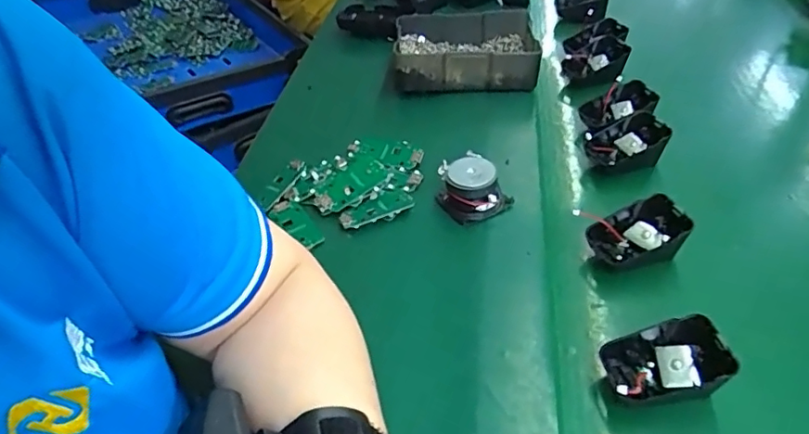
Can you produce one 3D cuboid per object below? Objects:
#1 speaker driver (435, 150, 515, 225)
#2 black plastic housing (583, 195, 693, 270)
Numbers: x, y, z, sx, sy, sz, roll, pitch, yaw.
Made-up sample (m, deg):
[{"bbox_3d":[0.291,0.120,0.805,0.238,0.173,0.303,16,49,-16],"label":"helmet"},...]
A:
[{"bbox_3d":[0.059,-0.023,0.469,0.051,0.041,0.048,-26,46,-18],"label":"speaker driver"},{"bbox_3d":[0.179,0.017,0.422,0.065,0.040,0.050,-19,44,-12],"label":"black plastic housing"}]

